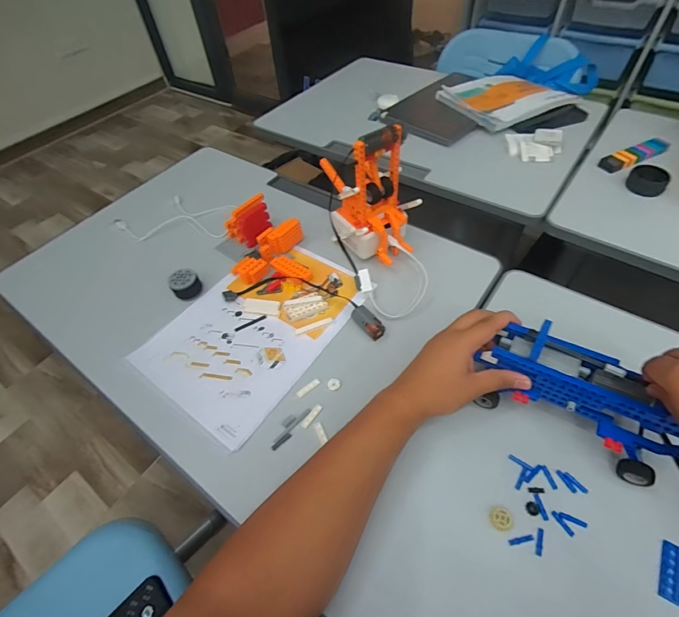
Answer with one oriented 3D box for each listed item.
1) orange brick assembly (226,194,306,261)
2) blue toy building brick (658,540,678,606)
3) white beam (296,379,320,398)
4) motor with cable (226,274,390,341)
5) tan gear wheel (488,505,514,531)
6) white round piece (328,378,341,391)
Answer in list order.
[{"bbox_3d":[-0.125,-0.135,0.611,0.106,0.054,0.083,36,64,27],"label":"orange brick assembly"},{"bbox_3d":[0.296,0.234,0.332,0.017,0.004,0.047,24,59,20],"label":"blue toy building brick"},{"bbox_3d":[-0.039,0.098,0.463,0.032,0.004,0.009,-33,58,-18],"label":"white beam"},{"bbox_3d":[-0.047,-0.017,0.539,0.243,0.021,0.070,14,56,15],"label":"motor with cable"},{"bbox_3d":[0.157,0.204,0.362,0.022,0.004,0.021,-2,54,3],"label":"tan gear wheel"},{"bbox_3d":[-0.007,0.094,0.463,0.015,0.004,0.015,-2,54,3],"label":"white round piece"}]

